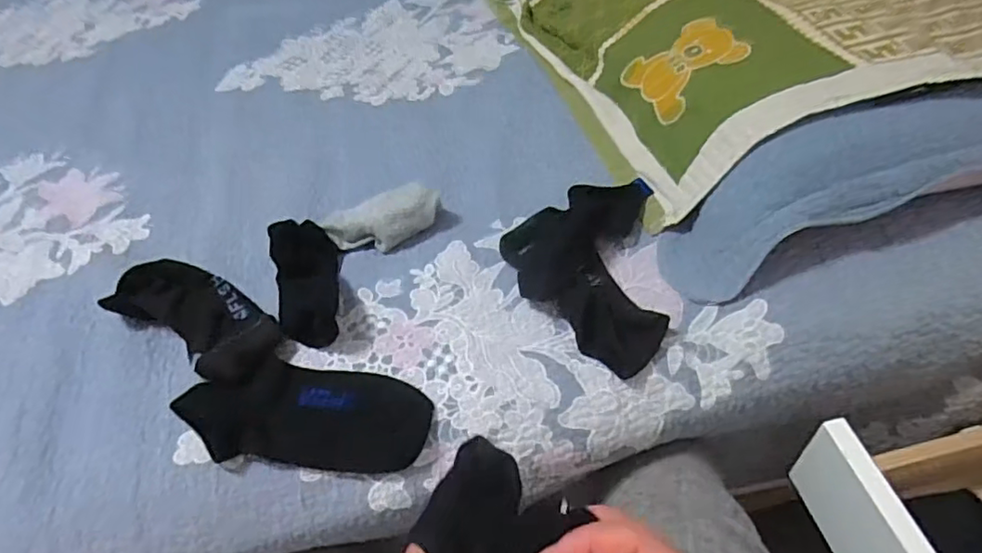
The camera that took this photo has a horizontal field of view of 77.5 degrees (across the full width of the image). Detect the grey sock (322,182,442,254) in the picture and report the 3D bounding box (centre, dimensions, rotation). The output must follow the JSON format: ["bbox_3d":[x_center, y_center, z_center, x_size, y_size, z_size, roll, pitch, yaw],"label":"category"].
[{"bbox_3d":[-0.104,-0.057,0.608,0.115,0.036,0.054,-22,50,-13],"label":"grey sock"}]

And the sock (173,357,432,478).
[{"bbox_3d":[-0.145,0.110,0.486,0.191,0.011,0.078,4,67,3],"label":"sock"}]

